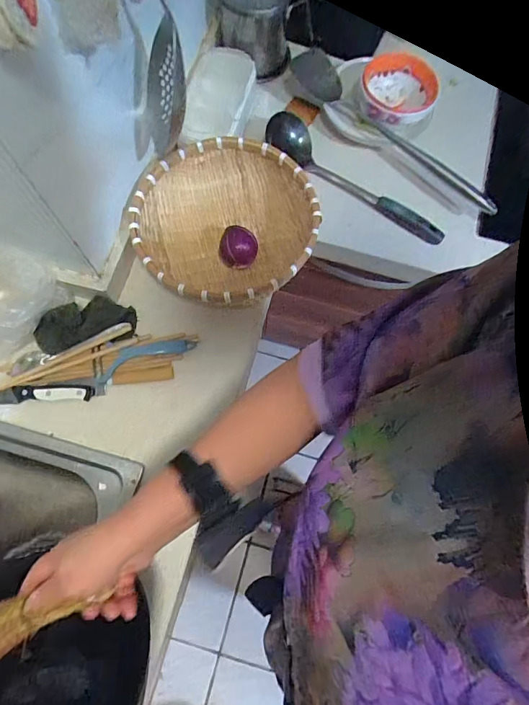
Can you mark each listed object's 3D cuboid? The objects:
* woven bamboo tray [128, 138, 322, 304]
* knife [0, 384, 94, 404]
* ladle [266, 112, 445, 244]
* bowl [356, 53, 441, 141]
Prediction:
[{"bbox_3d":[-0.055,-0.188,0.627,0.259,0.090,0.262,27,74,6],"label":"woven bamboo tray"},{"bbox_3d":[-0.370,0.059,0.572,0.247,0.013,0.026,0,73,-2],"label":"knife"},{"bbox_3d":[0.159,-0.299,0.685,0.333,0.050,0.087,30,74,7],"label":"ladle"},{"bbox_3d":[0.226,-0.455,0.718,0.120,0.062,0.147,-10,74,-5],"label":"bowl"}]

